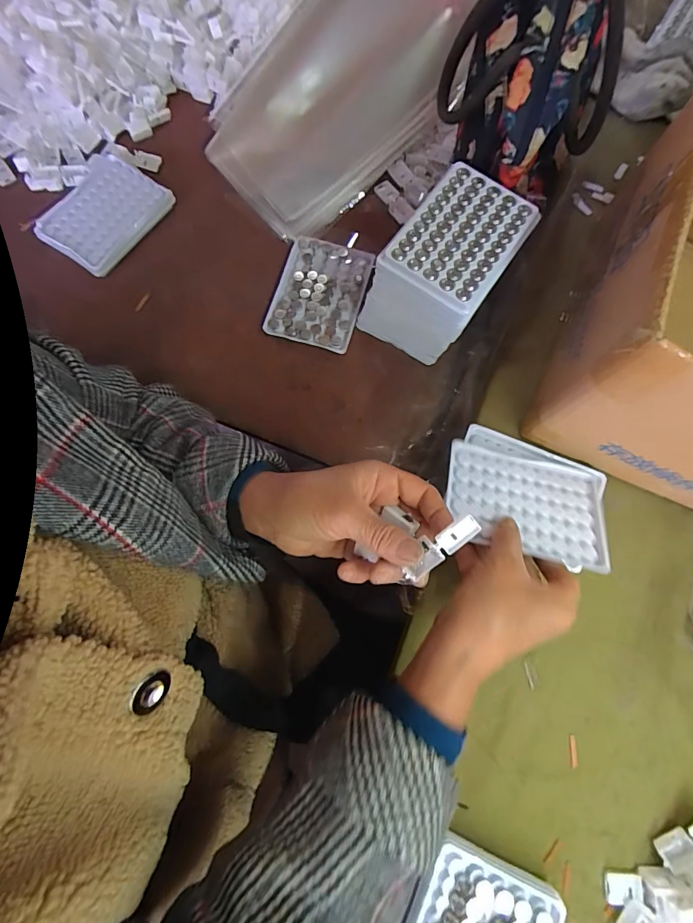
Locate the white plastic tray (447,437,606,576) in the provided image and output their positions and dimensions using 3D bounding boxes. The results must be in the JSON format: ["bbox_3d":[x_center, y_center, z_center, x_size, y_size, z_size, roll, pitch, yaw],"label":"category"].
[{"bbox_3d":[0.151,0.035,0.359,0.131,0.006,0.090,14,57,3],"label":"white plastic tray"}]

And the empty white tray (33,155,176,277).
[{"bbox_3d":[-0.277,-0.281,0.485,0.112,0.013,0.127,33,78,6],"label":"empty white tray"}]

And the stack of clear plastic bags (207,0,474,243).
[{"bbox_3d":[0.017,-0.458,0.486,0.199,0.048,0.402,43,94,1],"label":"stack of clear plastic bags"}]

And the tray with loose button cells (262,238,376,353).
[{"bbox_3d":[-0.029,-0.185,0.470,0.094,0.008,0.122,15,76,2],"label":"tray with loose button cells"}]

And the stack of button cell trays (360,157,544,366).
[{"bbox_3d":[0.094,-0.181,0.413,0.101,0.108,0.127,35,78,7],"label":"stack of button cell trays"}]

